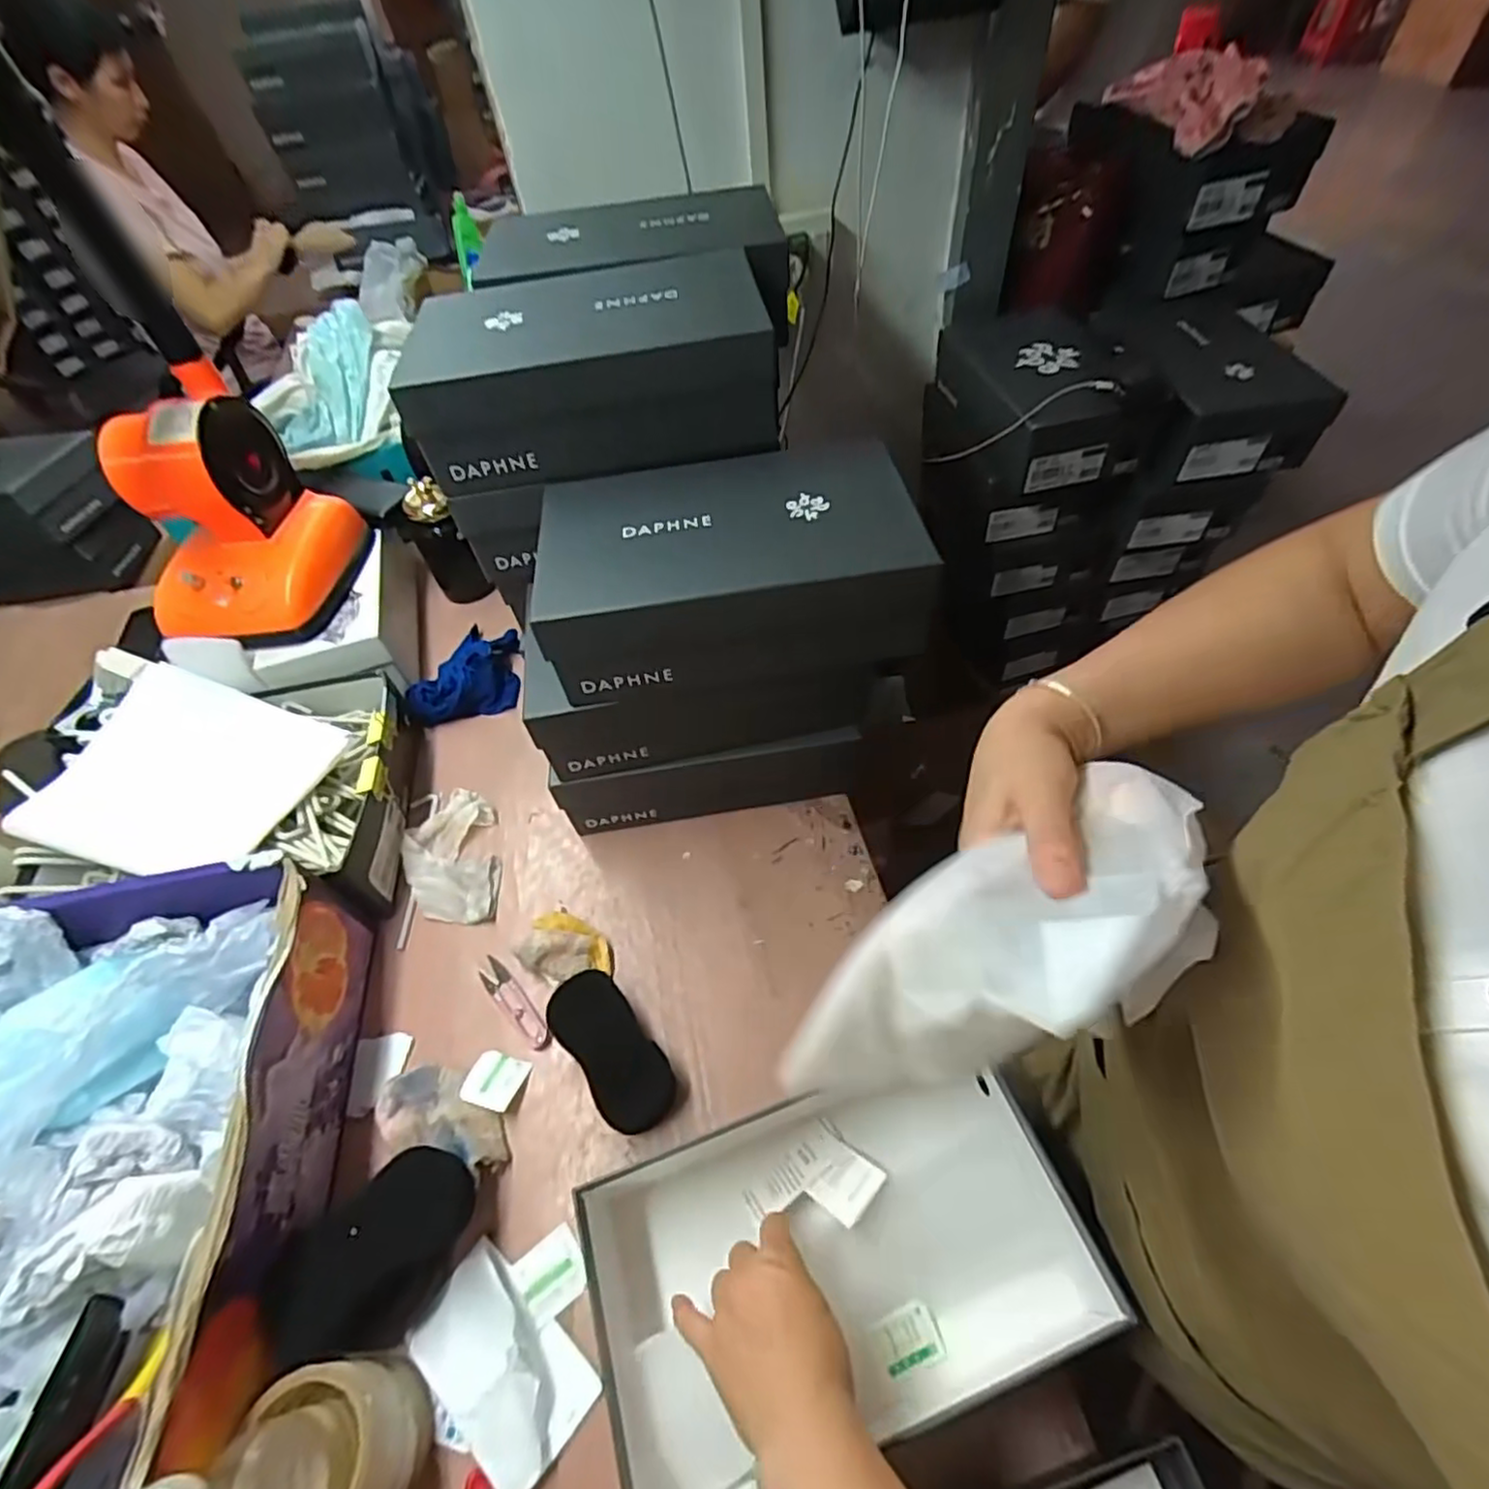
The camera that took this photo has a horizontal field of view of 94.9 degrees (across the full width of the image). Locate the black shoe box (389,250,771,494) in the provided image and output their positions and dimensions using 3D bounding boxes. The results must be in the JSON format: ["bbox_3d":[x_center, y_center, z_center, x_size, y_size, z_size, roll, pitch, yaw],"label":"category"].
[{"bbox_3d":[-0.136,-0.334,0.603,0.301,0.099,0.204,-12,53,-4],"label":"black shoe box"}]

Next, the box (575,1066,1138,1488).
[{"bbox_3d":[0.061,0.339,0.462,0.316,0.076,0.194,-18,53,-8],"label":"box"}]

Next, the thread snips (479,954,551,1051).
[{"bbox_3d":[-0.207,0.227,0.610,0.022,0.008,0.108,-39,59,-22],"label":"thread snips"}]

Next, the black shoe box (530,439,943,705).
[{"bbox_3d":[-0.012,-0.148,0.572,0.292,0.102,0.182,-8,52,-1],"label":"black shoe box"}]

